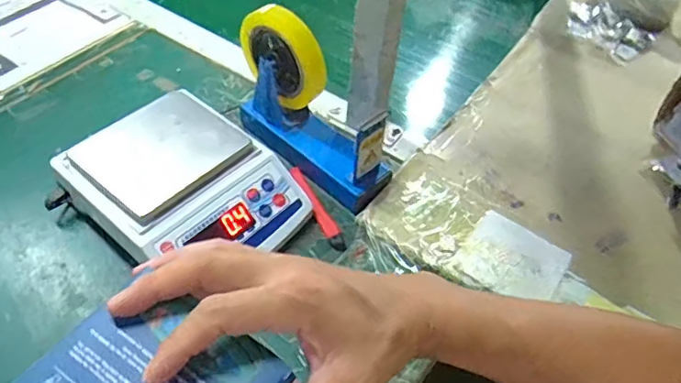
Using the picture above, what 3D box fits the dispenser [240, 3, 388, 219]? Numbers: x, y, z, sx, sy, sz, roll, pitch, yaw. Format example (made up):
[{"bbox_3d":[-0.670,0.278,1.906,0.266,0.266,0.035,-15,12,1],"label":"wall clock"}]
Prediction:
[{"bbox_3d":[-0.025,-0.100,0.606,0.068,0.157,0.205,-33,60,-30],"label":"dispenser"}]

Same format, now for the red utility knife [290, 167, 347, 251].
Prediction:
[{"bbox_3d":[-0.026,0.015,0.610,0.018,0.014,0.127,-19,54,-21],"label":"red utility knife"}]

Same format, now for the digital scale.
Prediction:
[{"bbox_3d":[-0.161,-0.003,0.570,0.214,0.071,0.175,33,54,21],"label":"digital scale"}]

